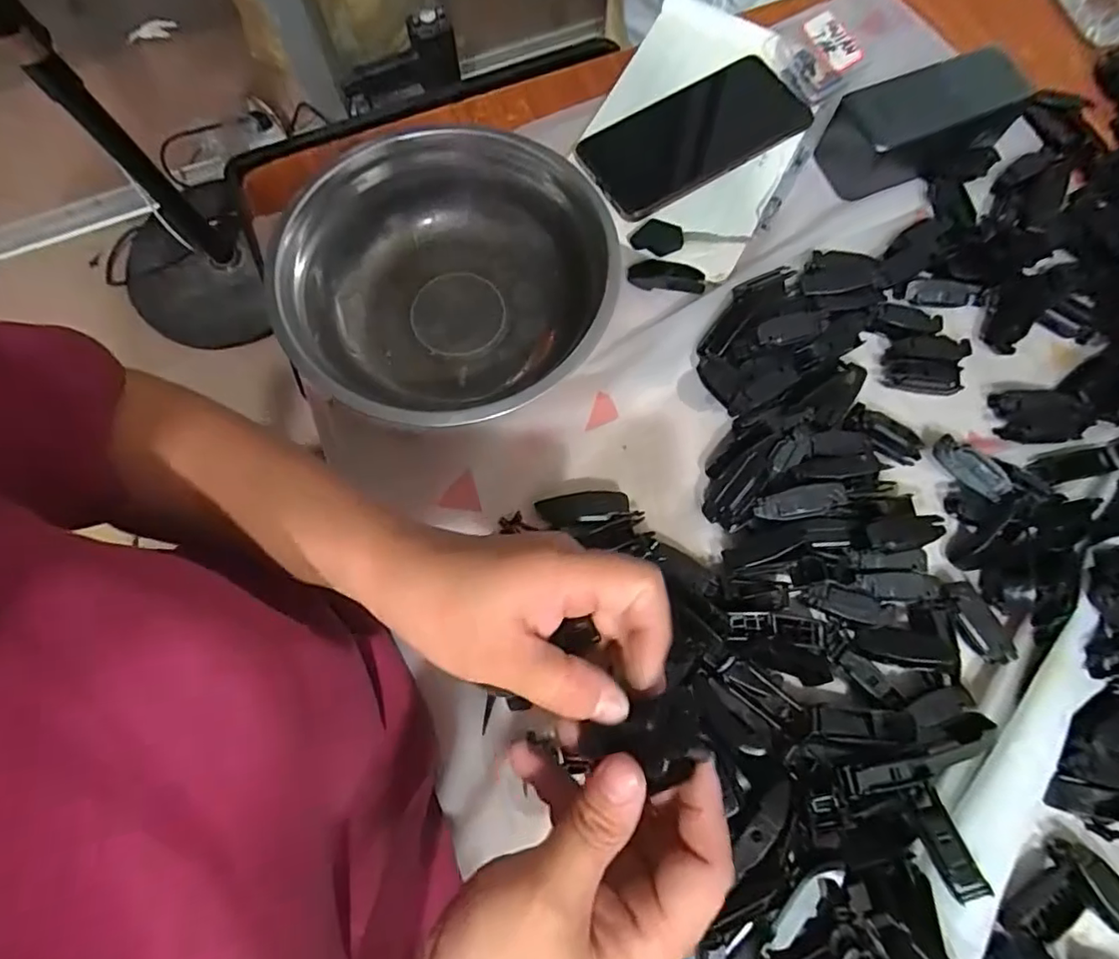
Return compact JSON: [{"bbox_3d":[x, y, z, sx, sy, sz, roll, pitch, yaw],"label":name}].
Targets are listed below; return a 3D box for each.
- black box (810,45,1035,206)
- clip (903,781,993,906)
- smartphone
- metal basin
[{"bbox_3d":[0.255,-0.256,0.404,0.124,0.043,0.069,-20,74,-6],"label":"black box"},{"bbox_3d":[0.186,0.175,0.276,0.017,0.010,0.047,-13,53,-2],"label":"clip"},{"bbox_3d":[0.100,-0.255,0.426,0.169,0.015,0.077,-29,75,-8],"label":"smartphone"},{"bbox_3d":[-0.064,-0.121,0.364,0.186,0.056,0.198,0,73,0],"label":"metal basin"}]

